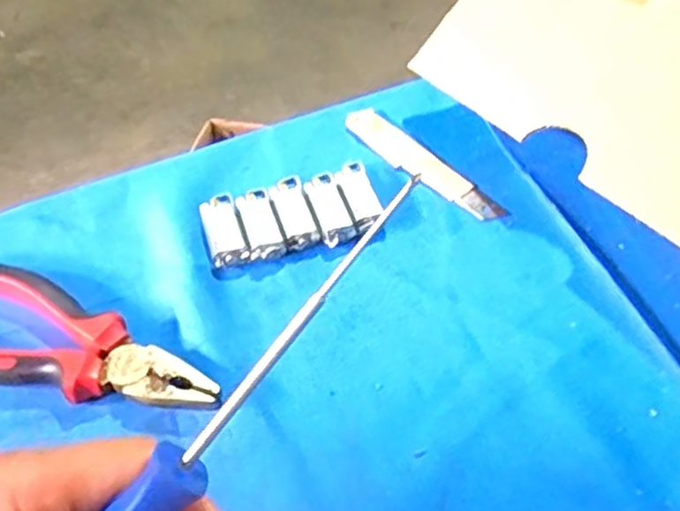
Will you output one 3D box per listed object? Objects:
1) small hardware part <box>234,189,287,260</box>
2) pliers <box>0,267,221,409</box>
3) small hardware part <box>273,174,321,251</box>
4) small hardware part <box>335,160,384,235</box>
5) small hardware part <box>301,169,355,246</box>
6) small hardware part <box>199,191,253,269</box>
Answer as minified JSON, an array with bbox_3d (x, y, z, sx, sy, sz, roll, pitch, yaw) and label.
[{"bbox_3d":[-0.046,-0.017,0.400,0.020,0.015,0.049,-13,55,-13],"label":"small hardware part"},{"bbox_3d":[-0.132,0.045,0.339,0.153,0.016,0.055,19,54,10],"label":"pliers"},{"bbox_3d":[-0.027,-0.024,0.406,0.020,0.016,0.050,-13,55,-13],"label":"small hardware part"},{"bbox_3d":[0.010,-0.032,0.415,0.020,0.015,0.052,-12,55,-13],"label":"small hardware part"},{"bbox_3d":[-0.008,-0.026,0.411,0.019,0.016,0.049,-12,55,-13],"label":"small hardware part"},{"bbox_3d":[-0.066,-0.014,0.394,0.021,0.012,0.048,-15,50,-14],"label":"small hardware part"}]

